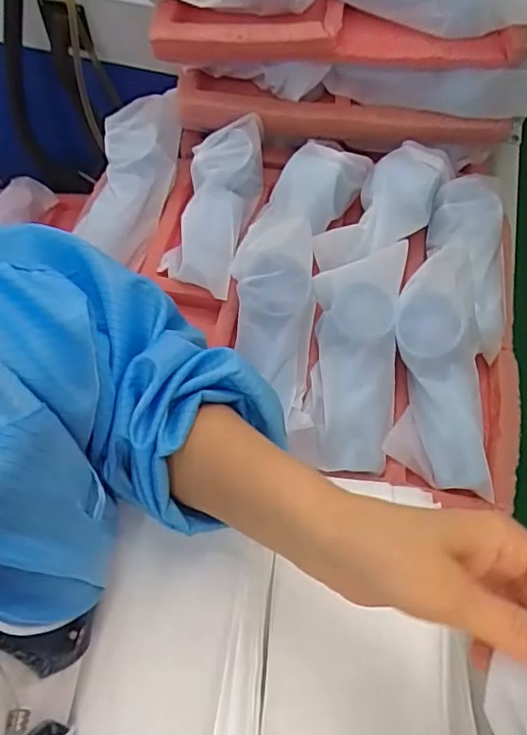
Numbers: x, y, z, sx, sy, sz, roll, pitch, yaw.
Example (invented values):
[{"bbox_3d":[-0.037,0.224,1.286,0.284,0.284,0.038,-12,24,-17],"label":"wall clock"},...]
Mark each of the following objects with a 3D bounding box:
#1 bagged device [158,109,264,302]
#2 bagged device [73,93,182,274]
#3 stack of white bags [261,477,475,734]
[{"bbox_3d":[-0.045,-0.156,0.556,0.069,0.046,0.179,13,76,5],"label":"bagged device"},{"bbox_3d":[-0.131,-0.201,0.574,0.073,0.033,0.172,15,83,6],"label":"bagged device"},{"bbox_3d":[0.061,0.190,0.371,0.128,0.009,0.229,-7,63,16],"label":"stack of white bags"}]

